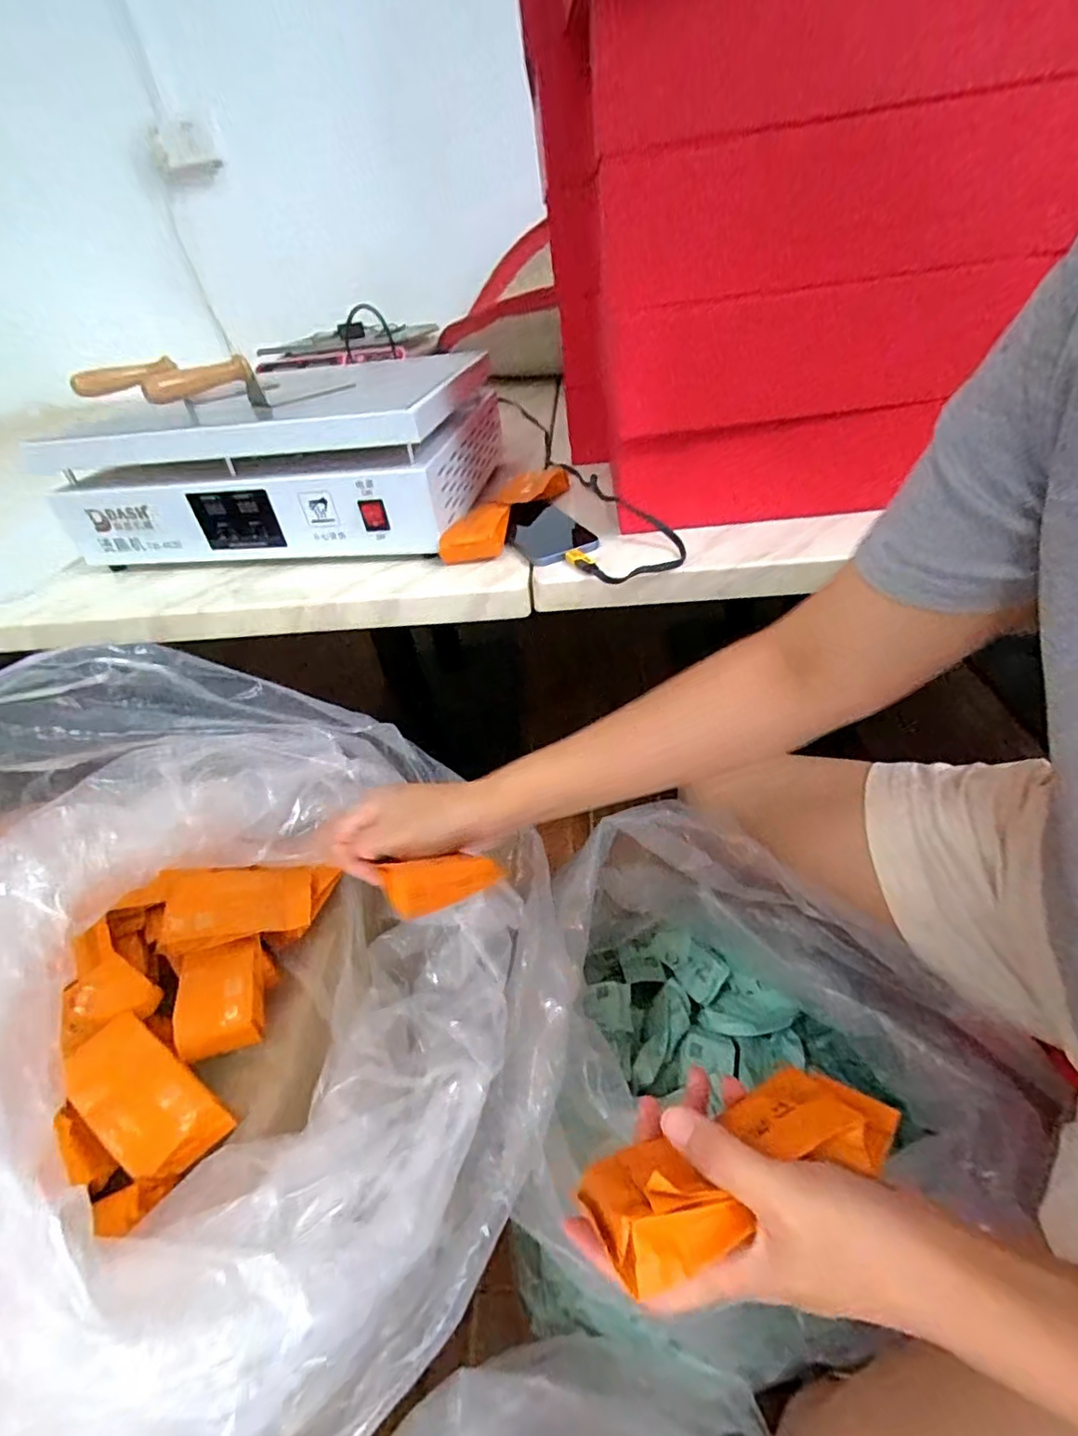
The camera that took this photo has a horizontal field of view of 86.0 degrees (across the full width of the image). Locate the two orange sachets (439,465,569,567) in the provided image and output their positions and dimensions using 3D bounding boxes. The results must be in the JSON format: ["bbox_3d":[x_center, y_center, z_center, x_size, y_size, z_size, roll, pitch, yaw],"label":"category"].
[{"bbox_3d":[-0.035,-0.229,0.648,0.067,0.033,0.224,12,43,22],"label":"two orange sachets"}]

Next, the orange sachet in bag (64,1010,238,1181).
[{"bbox_3d":[-0.274,0.261,0.398,0.124,0.025,0.055,20,47,29],"label":"orange sachet in bag"}]

